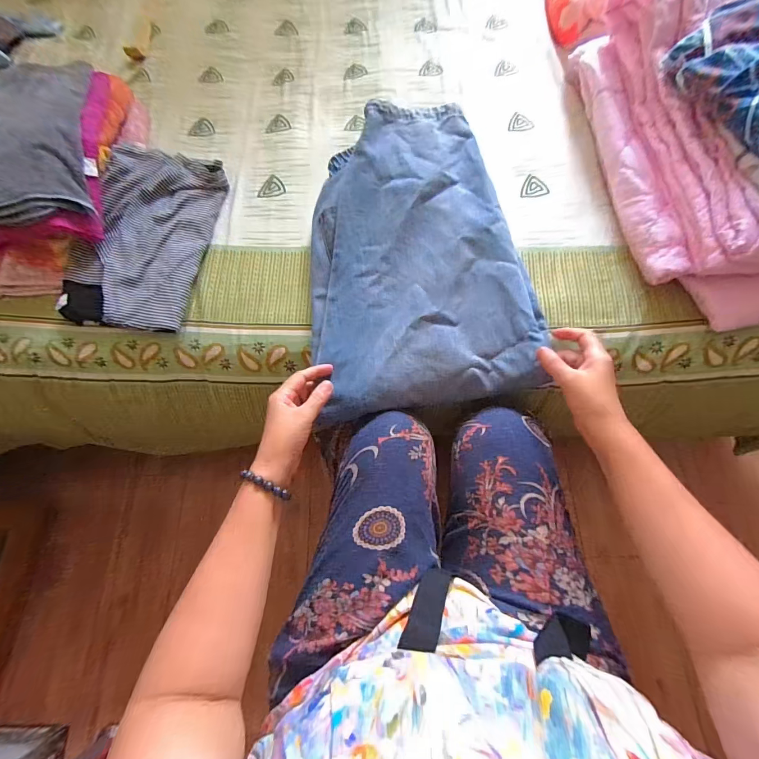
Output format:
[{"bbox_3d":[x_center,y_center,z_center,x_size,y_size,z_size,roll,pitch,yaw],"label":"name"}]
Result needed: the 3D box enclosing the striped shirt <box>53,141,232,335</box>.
[{"bbox_3d":[-0.364,-0.224,0.554,0.186,0.050,0.305,7,74,3],"label":"striped shirt"}]

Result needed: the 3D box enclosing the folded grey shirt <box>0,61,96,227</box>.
[{"bbox_3d":[-0.526,-0.369,0.528,0.163,0.049,0.320,-13,71,-2],"label":"folded grey shirt"}]

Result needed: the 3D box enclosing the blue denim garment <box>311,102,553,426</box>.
[{"bbox_3d":[0.041,-0.184,0.512,0.307,0.069,0.427,-8,73,-1],"label":"blue denim garment"}]

